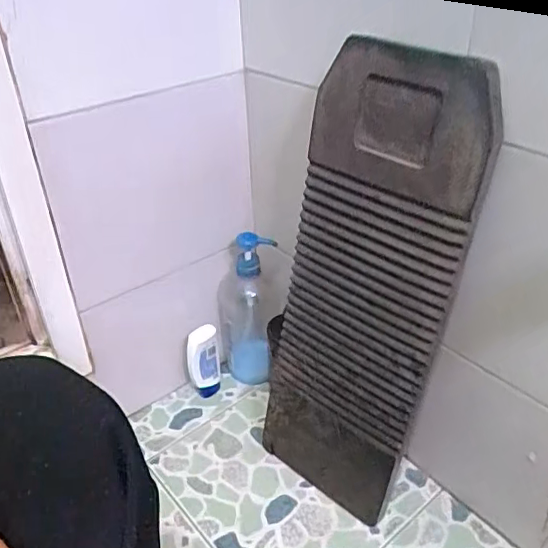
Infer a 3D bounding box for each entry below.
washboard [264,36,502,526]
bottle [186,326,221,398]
[{"bbox_3d":[0.092,0.038,0.639,0.186,0.550,0.031,28,35,32],"label":"washboard"},{"bbox_3d":[-0.107,0.136,0.873,0.047,0.124,0.027,-8,36,-10],"label":"bottle"}]

